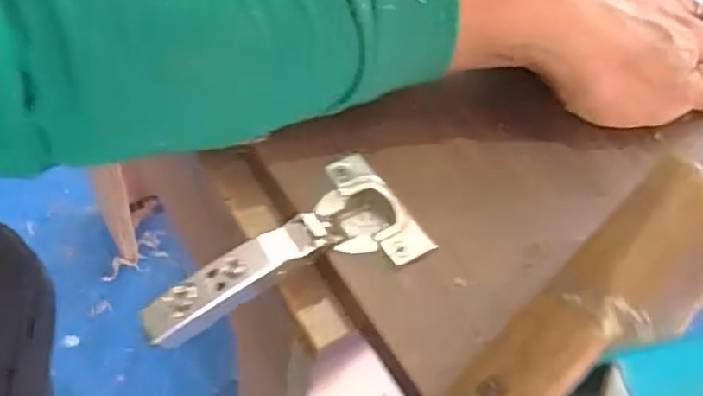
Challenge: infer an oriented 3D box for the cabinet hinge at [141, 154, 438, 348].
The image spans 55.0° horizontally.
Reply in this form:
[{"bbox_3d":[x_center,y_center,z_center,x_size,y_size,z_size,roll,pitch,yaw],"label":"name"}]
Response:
[{"bbox_3d":[-0.031,0.021,0.284,0.117,0.020,0.056,-22,60,-20],"label":"cabinet hinge"}]

